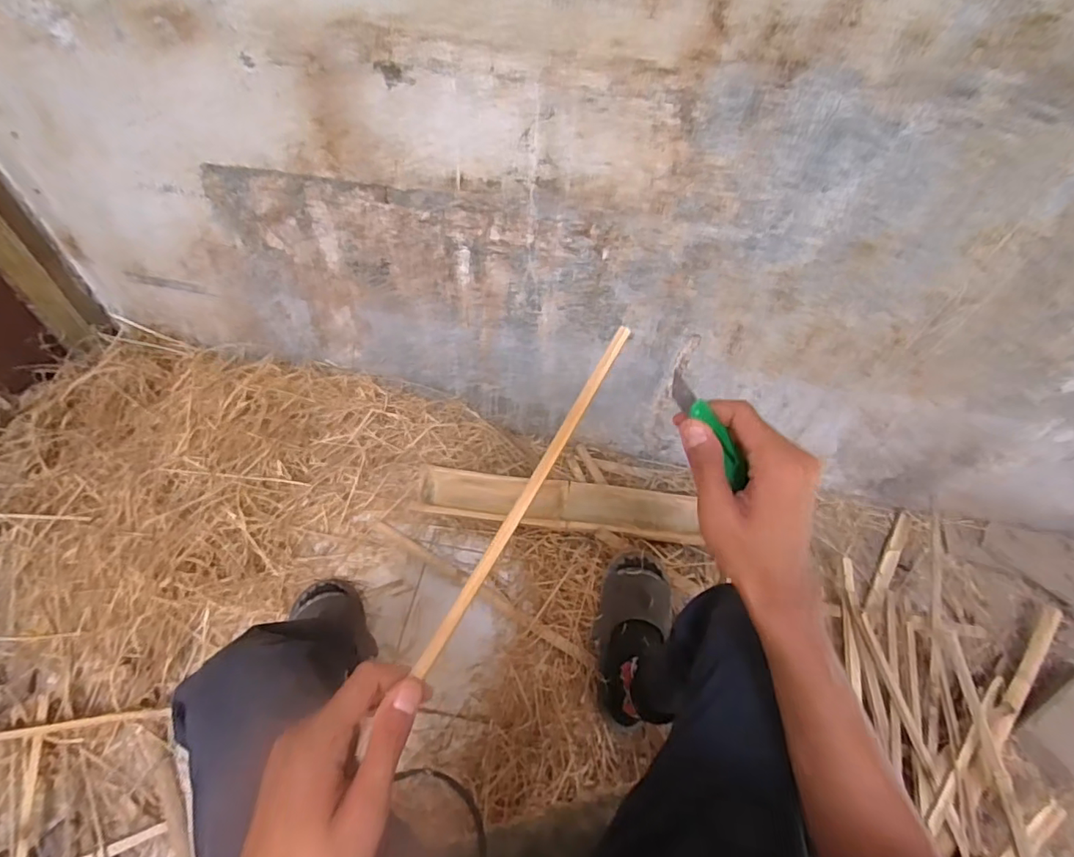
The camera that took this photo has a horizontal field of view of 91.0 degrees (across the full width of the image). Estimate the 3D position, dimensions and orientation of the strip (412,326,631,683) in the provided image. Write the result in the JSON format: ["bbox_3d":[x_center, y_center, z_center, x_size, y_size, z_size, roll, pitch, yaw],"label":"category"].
[{"bbox_3d":[-0.007,0.044,0.340,0.011,0.008,0.252,30,85,17],"label":"strip"}]

